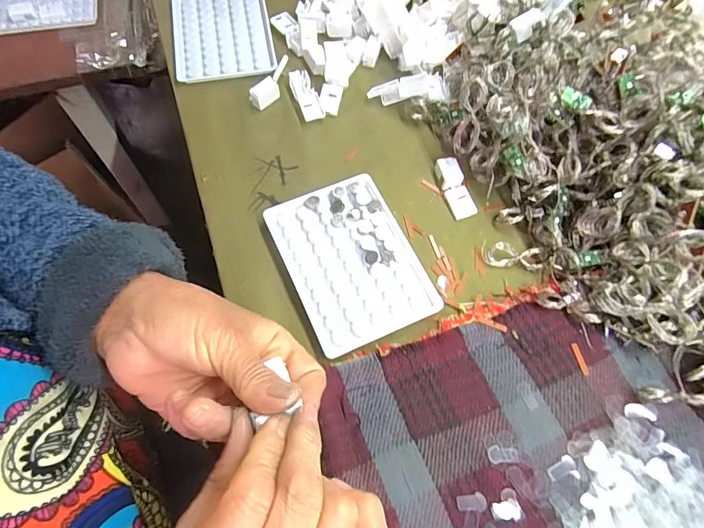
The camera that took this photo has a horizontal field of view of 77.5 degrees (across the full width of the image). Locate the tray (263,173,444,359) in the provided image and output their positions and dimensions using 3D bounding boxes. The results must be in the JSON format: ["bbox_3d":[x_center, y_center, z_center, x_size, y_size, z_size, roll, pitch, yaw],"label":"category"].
[{"bbox_3d":[-0.002,-0.003,0.339,0.094,0.014,0.128,-22,69,-11],"label":"tray"}]

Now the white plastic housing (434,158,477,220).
[{"bbox_3d":[0.088,-0.065,0.371,0.021,0.010,0.053,-15,67,-8],"label":"white plastic housing"}]

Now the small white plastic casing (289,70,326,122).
[{"bbox_3d":[-0.042,-0.154,0.401,0.020,0.008,0.053,-16,68,-9],"label":"small white plastic casing"}]

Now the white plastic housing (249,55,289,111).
[{"bbox_3d":[-0.072,-0.165,0.401,0.012,0.019,0.051,33,69,12],"label":"white plastic housing"}]

